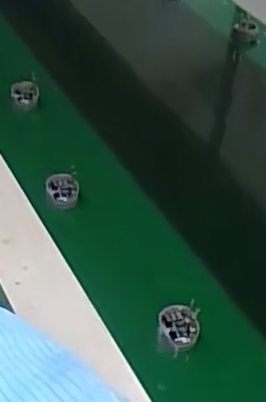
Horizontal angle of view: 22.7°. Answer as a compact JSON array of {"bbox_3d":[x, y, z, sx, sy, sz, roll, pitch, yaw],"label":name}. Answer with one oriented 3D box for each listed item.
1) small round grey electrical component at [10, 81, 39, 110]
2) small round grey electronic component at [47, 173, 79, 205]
[{"bbox_3d":[-0.105,-0.103,0.642,0.026,0.023,0.017,-1,42,-8],"label":"small round grey electrical component"},{"bbox_3d":[-0.057,-0.010,0.541,0.025,0.012,0.026,1,66,-3],"label":"small round grey electronic component"}]

